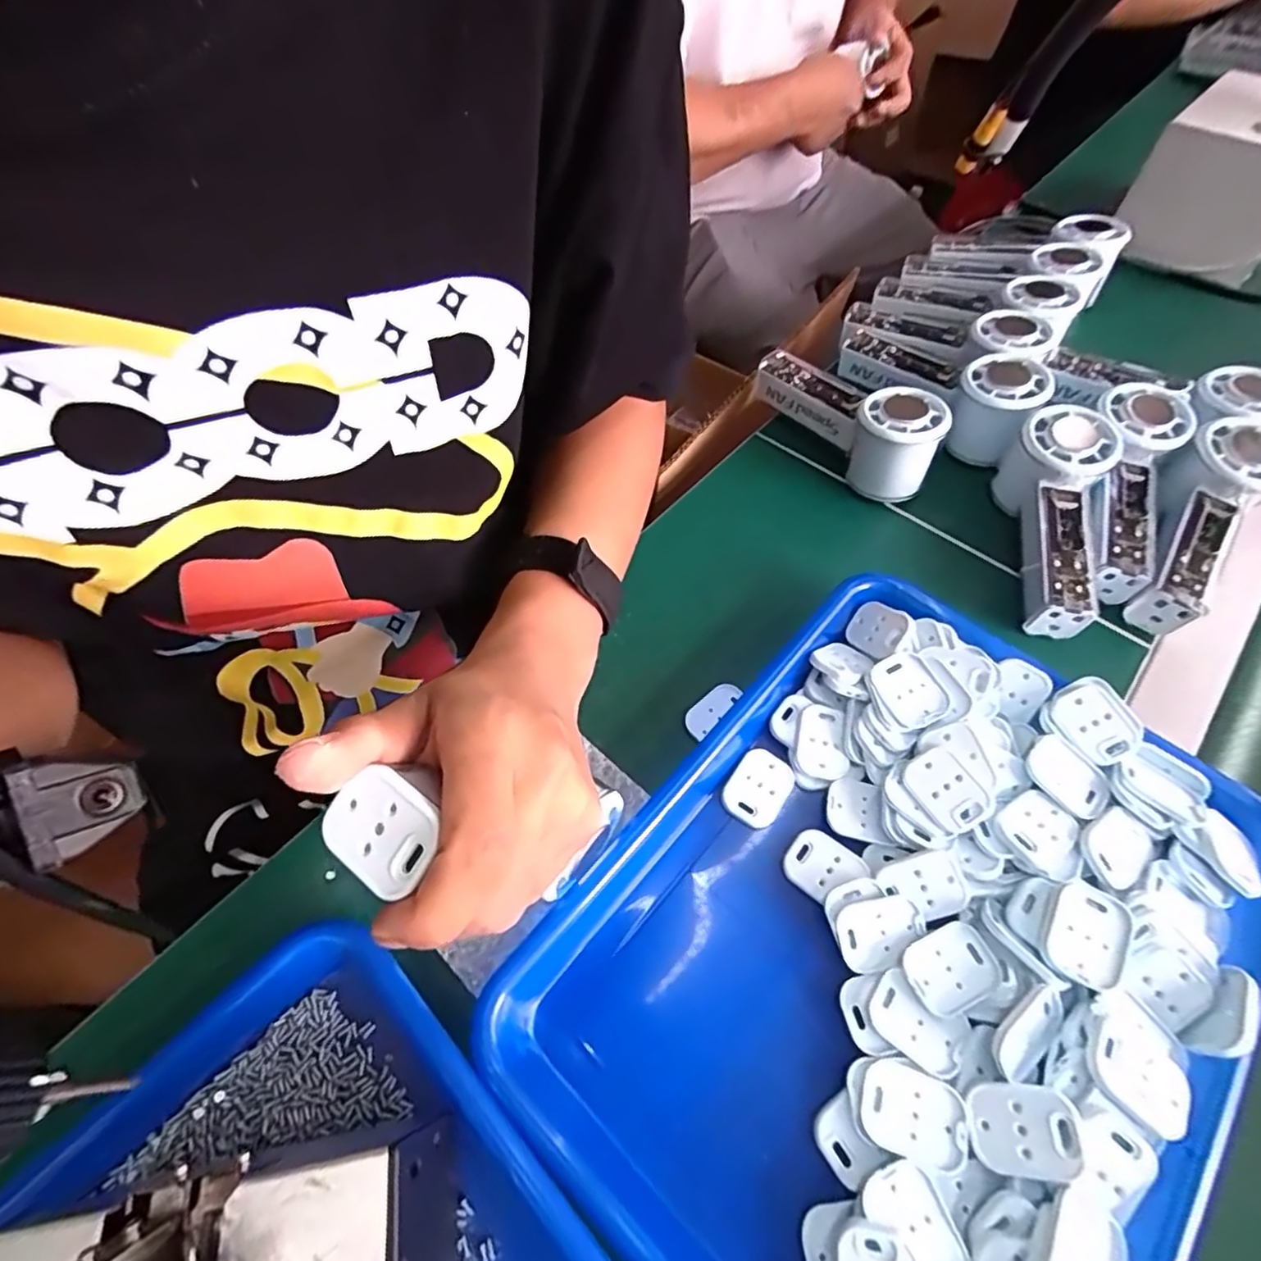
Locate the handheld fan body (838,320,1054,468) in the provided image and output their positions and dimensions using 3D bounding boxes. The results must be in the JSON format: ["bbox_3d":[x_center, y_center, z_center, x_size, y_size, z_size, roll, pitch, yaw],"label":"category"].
[{"bbox_3d":[0.234,-0.198,0.480,0.058,0.057,0.171,-31,64,-17],"label":"handheld fan body"}]

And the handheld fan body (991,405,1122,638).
[{"bbox_3d":[0.277,-0.070,0.410,0.054,0.061,0.156,10,73,8],"label":"handheld fan body"}]

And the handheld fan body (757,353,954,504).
[{"bbox_3d":[0.160,-0.164,0.464,0.058,0.062,0.162,-26,62,-15],"label":"handheld fan body"}]

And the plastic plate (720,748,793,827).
[{"bbox_3d":[0.067,0.084,0.332,0.030,0.006,0.039,30,64,17],"label":"plastic plate"}]

